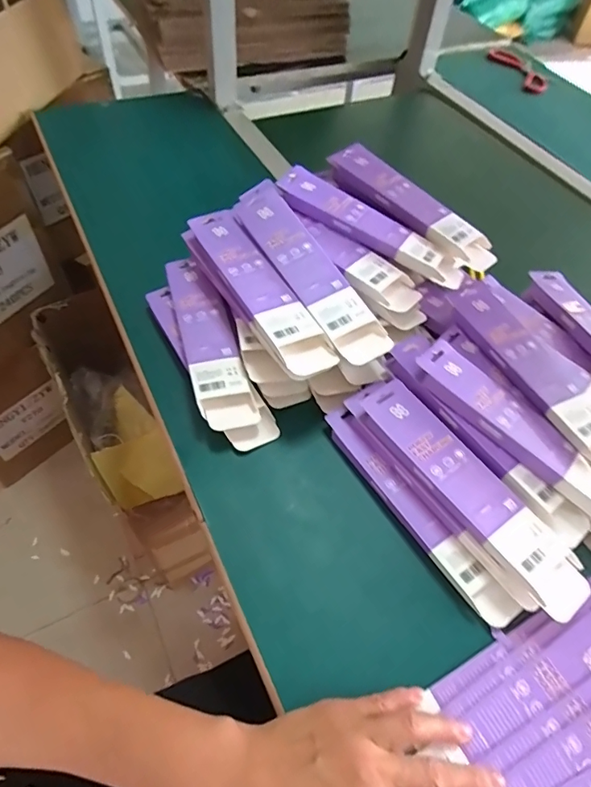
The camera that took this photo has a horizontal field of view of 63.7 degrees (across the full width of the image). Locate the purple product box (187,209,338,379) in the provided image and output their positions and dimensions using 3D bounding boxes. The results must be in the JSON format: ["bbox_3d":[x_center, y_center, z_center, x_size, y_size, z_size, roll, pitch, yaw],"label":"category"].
[{"bbox_3d":[-0.040,-0.106,0.470,0.052,0.023,0.219,-24,60,-20],"label":"purple product box"}]

